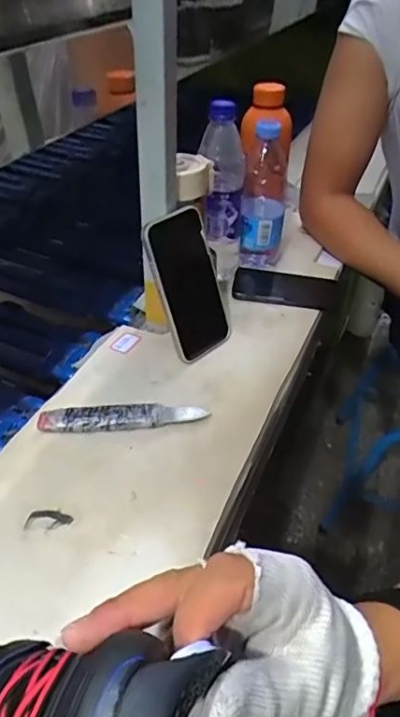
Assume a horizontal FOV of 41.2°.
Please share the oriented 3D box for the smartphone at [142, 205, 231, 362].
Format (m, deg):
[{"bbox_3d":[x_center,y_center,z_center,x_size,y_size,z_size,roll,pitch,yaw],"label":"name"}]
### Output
[{"bbox_3d":[-0.010,-0.084,0.601,0.090,0.161,0.017,-30,27,-33],"label":"smartphone"}]

